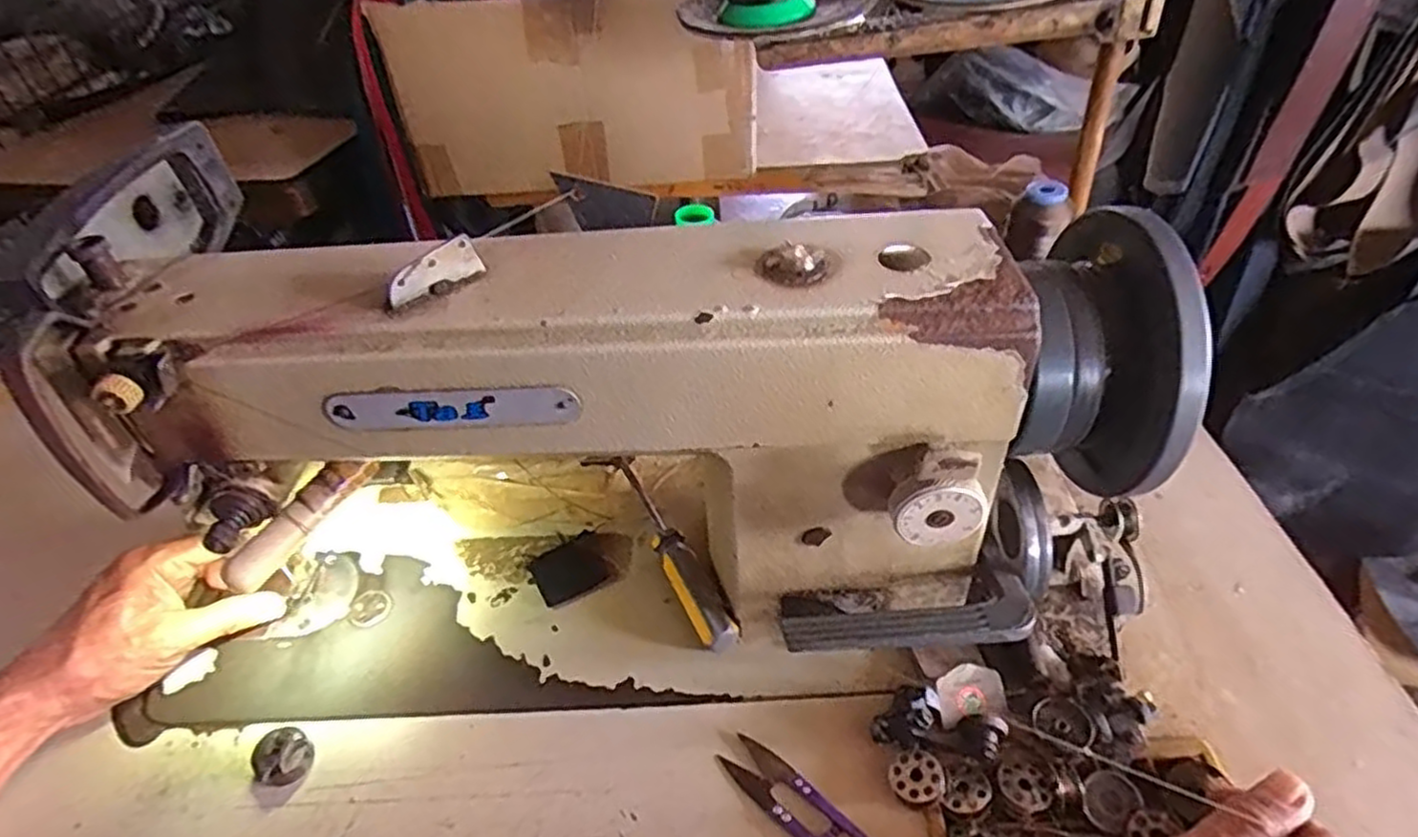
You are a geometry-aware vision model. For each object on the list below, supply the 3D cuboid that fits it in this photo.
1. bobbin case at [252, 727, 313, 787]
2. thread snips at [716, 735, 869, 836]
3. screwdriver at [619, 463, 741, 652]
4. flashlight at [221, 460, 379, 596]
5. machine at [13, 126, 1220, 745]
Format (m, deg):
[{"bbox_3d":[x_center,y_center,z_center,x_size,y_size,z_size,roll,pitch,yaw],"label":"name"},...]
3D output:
[{"bbox_3d":[-0.222,0.174,0.380,0.024,0.019,0.026,22,49,28],"label":"bobbin case"},{"bbox_3d":[0.048,0.189,0.347,0.023,0.009,0.101,-36,50,-29],"label":"thread snips"},{"bbox_3d":[-0.026,0.079,0.463,0.022,0.019,0.158,-21,44,-16],"label":"screwdriver"},{"bbox_3d":[-0.207,0.052,0.373,0.015,0.022,0.083,23,57,28],"label":"flashlight"},{"bbox_3d":[-0.048,0.005,0.399,0.481,0.229,0.226,-6,42,-1],"label":"machine"}]

